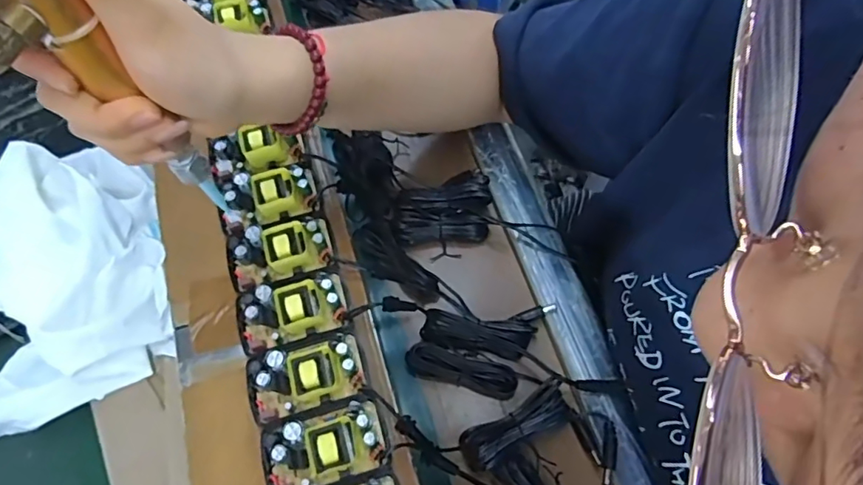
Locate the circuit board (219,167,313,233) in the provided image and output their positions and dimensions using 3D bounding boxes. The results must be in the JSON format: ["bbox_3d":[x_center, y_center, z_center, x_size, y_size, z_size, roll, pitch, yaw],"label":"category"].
[{"bbox_3d":[-0.113,-0.034,0.360,0.060,0.017,0.039,-18,66,-8],"label":"circuit board"}]

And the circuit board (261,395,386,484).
[{"bbox_3d":[-0.062,0.114,0.294,0.065,0.020,0.042,-17,66,-8],"label":"circuit board"}]

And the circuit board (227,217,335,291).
[{"bbox_3d":[-0.100,0.003,0.344,0.064,0.019,0.040,-18,66,-8],"label":"circuit board"}]

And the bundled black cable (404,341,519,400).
[{"bbox_3d":[0.020,0.088,0.362,0.075,0.015,0.022,15,66,7],"label":"bundled black cable"}]

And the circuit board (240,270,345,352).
[{"bbox_3d":[-0.088,0.039,0.327,0.064,0.018,0.040,-18,66,-8],"label":"circuit board"}]

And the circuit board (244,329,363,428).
[{"bbox_3d":[-0.076,0.077,0.310,0.066,0.018,0.039,-18,66,-8],"label":"circuit board"}]

